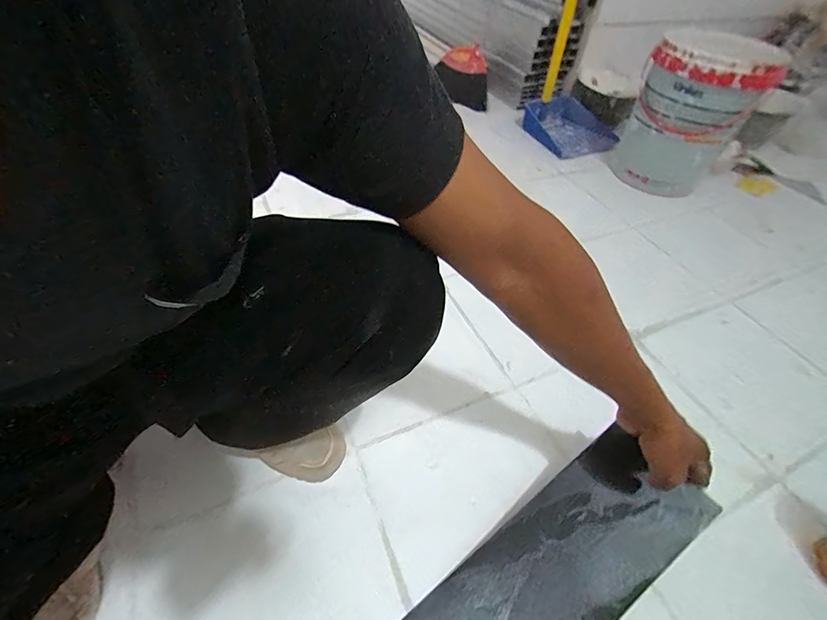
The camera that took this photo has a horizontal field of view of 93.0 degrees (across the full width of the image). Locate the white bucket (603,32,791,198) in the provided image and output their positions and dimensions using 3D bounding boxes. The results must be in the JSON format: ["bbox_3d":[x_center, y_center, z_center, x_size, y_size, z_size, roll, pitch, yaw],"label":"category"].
[{"bbox_3d":[0.779,-0.549,1.137,0.305,0.383,0.293,24,52,17],"label":"white bucket"}]

